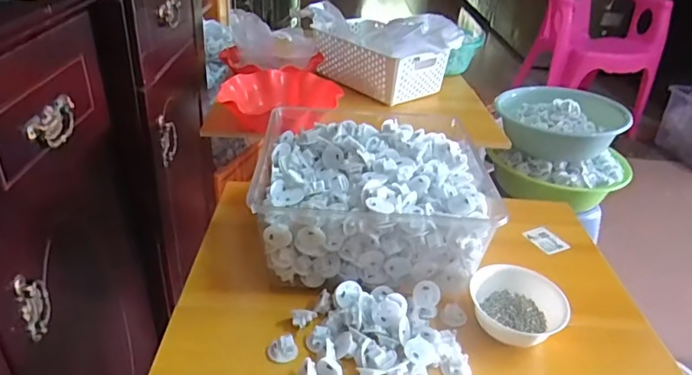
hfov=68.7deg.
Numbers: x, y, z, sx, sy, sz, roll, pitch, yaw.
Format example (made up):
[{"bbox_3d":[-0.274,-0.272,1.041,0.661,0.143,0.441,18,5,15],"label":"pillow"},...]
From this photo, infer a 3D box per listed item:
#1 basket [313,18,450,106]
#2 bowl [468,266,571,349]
[{"bbox_3d":[0.072,-0.296,1.190,0.179,0.105,0.284,-24,42,-39],"label":"basket"},{"bbox_3d":[0.213,0.150,0.638,0.121,0.051,0.103,19,34,21],"label":"bowl"}]

